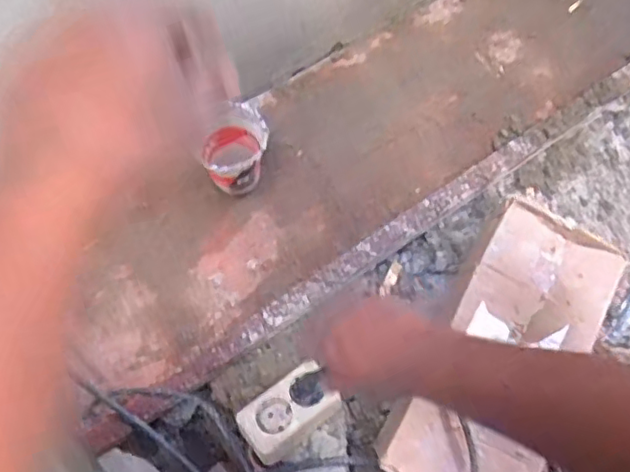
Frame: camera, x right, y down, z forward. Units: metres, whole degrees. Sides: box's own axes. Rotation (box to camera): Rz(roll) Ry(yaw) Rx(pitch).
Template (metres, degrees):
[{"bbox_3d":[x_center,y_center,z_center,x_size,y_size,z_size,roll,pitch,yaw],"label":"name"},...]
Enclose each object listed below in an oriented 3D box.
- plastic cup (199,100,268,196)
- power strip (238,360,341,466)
[{"bbox_3d":[-0.095,-0.096,0.750,0.077,0.102,0.083,-1,61,2],"label":"plastic cup"},{"bbox_3d":[-0.027,0.182,0.624,0.101,0.035,0.063,-36,72,-14],"label":"power strip"}]

